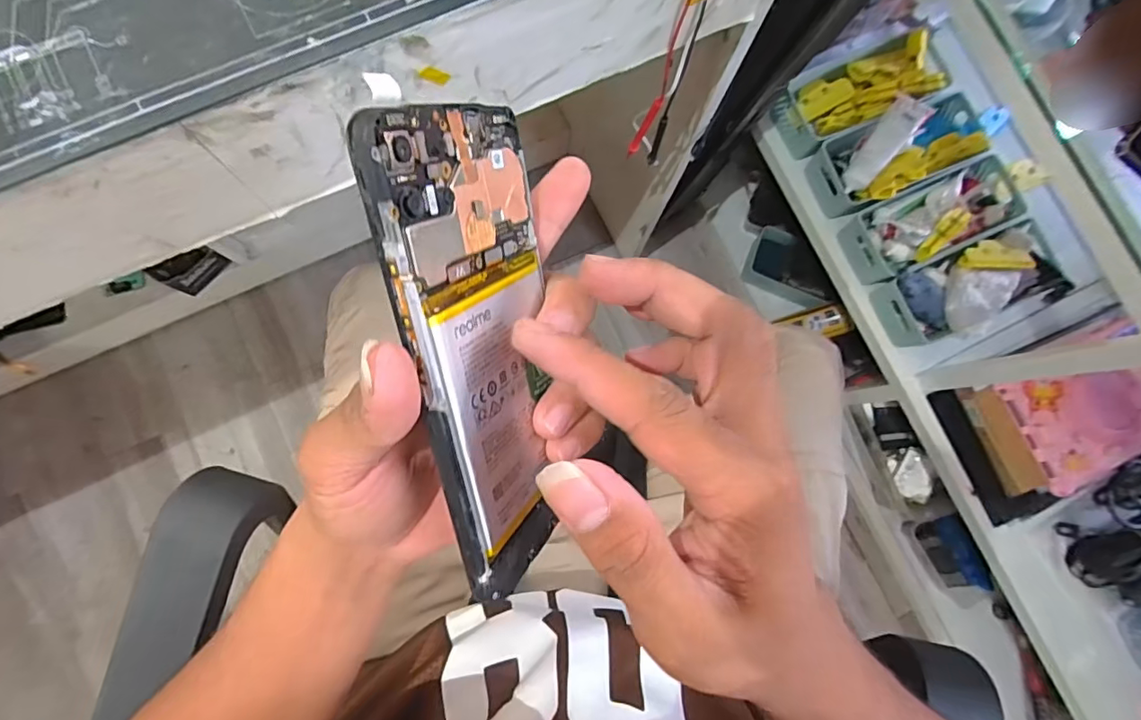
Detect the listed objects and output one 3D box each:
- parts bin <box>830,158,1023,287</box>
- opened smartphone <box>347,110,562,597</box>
[{"bbox_3d":[0.522,-0.202,0.764,0.238,0.077,0.101,-22,84,-6],"label":"parts bin"},{"bbox_3d":[-0.025,0.000,0.180,0.005,0.070,0.154,3,113,28],"label":"opened smartphone"}]

